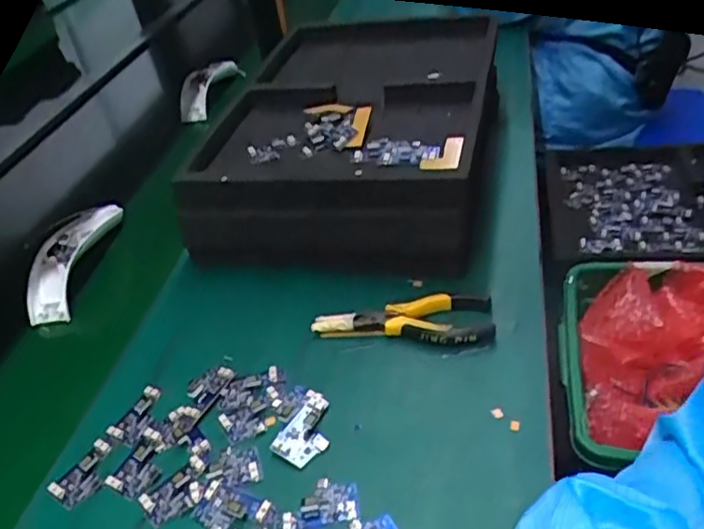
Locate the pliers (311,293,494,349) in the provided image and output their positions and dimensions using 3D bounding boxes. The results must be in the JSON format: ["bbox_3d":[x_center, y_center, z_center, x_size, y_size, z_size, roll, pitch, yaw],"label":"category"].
[{"bbox_3d":[0.048,0.046,0.590,0.158,0.020,0.061,3,40,17],"label":"pliers"}]

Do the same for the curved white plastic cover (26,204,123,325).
[{"bbox_3d":[-0.322,-0.014,0.740,0.048,0.047,0.181,-4,38,9],"label":"curved white plastic cover"}]

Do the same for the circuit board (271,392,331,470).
[{"bbox_3d":[-0.034,0.128,0.511,0.039,0.012,0.062,14,44,28],"label":"circuit board"}]

